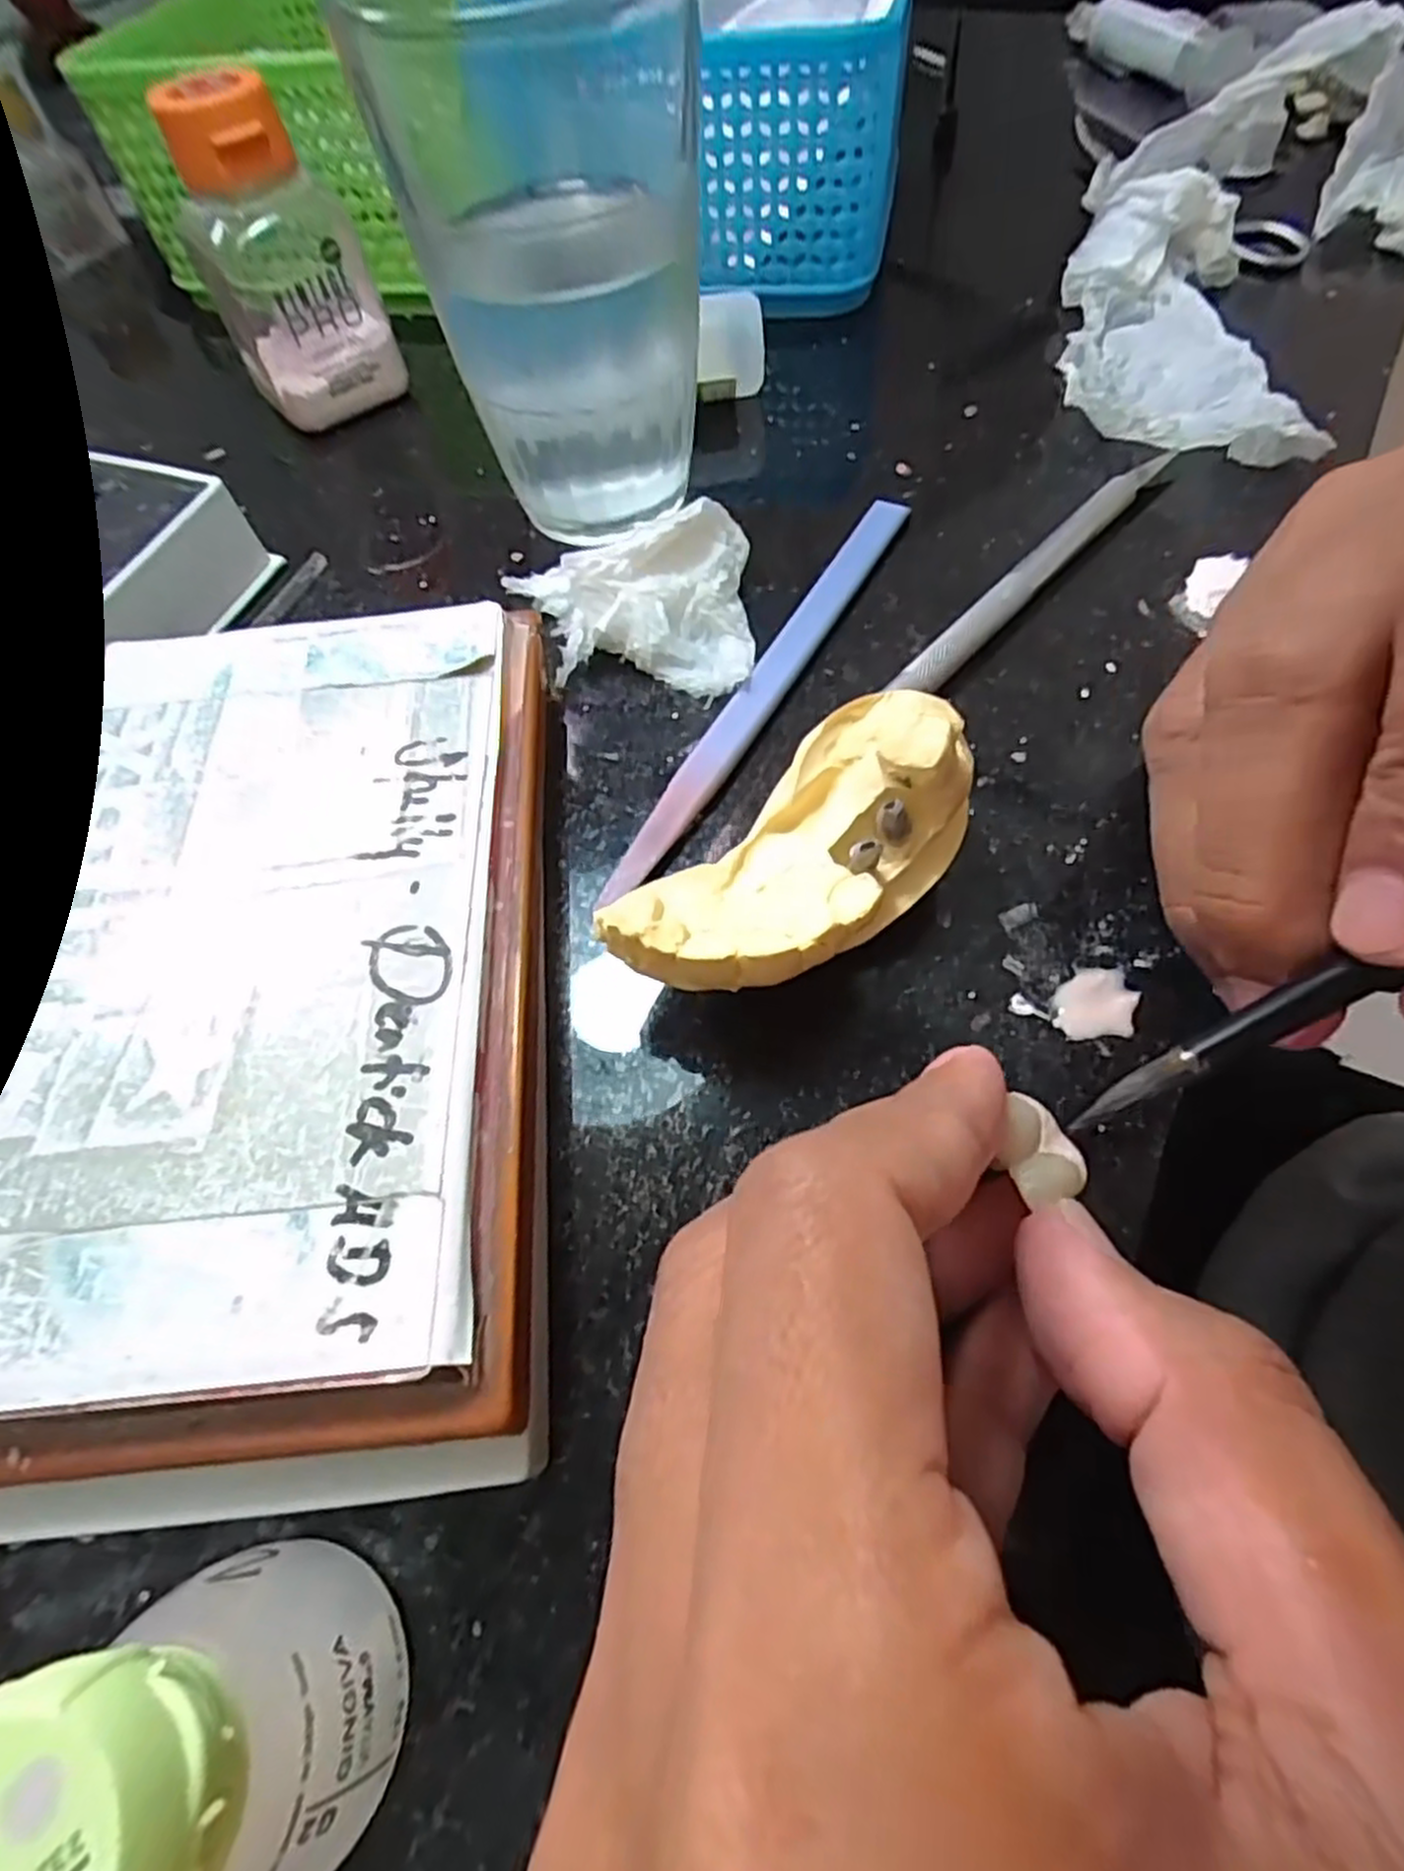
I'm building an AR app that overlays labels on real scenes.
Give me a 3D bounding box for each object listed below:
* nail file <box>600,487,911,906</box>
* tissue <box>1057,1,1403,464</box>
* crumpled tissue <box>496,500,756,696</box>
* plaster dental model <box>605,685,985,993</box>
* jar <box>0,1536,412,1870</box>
[{"bbox_3d":[0.016,-0.057,0.175,0.009,0.004,0.132,24,65,17],"label":"nail file"},{"bbox_3d":[0.163,-0.208,0.229,0.106,0.040,0.204,26,65,18],"label":"tissue"},{"bbox_3d":[-0.017,-0.077,0.180,0.054,0.021,0.046,-3,60,3],"label":"crumpled tissue"},{"bbox_3d":[0.018,-0.012,0.131,0.032,0.035,0.067,37,69,22],"label":"plaster dental model"},{"bbox_3d":[-0.049,0.081,0.077,0.027,0.045,0.025,-2,60,3],"label":"jar"}]

